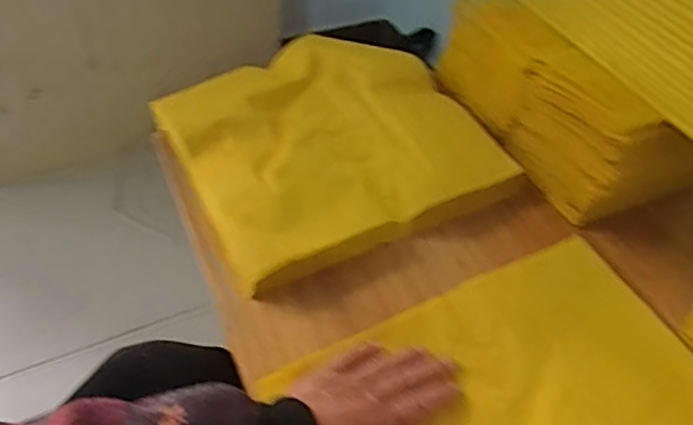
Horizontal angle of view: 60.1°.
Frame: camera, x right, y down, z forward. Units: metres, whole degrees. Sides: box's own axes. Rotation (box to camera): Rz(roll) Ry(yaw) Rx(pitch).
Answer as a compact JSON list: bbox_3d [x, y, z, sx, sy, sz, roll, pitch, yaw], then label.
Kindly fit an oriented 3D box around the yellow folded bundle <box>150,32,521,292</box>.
[{"bbox_3d":[-0.017,-0.078,0.608,0.291,0.037,0.269,-20,55,-21],"label":"yellow folded bundle"}]

